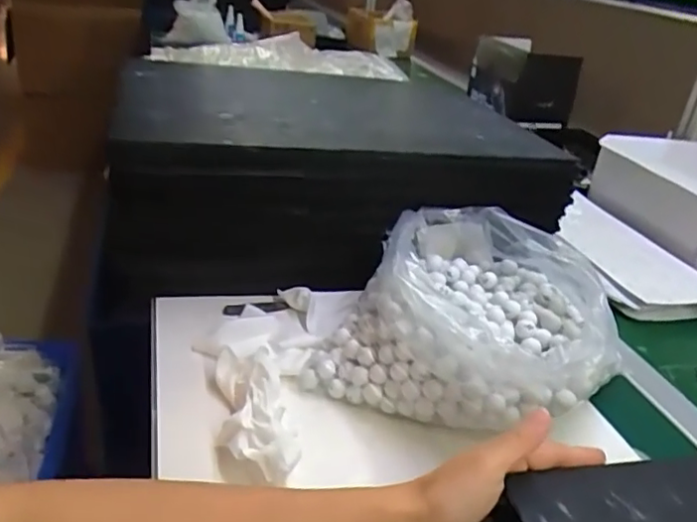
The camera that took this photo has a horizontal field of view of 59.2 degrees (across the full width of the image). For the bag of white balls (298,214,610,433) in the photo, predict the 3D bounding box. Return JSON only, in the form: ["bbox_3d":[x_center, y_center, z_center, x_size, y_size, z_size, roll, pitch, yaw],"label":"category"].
[{"bbox_3d":[0.110,0.044,0.551,0.213,0.114,0.218,18,29,18],"label":"bag of white balls"}]

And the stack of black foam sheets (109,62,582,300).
[{"bbox_3d":[-0.019,-0.108,0.724,0.459,0.160,0.296,0,29,-15],"label":"stack of black foam sheets"}]

